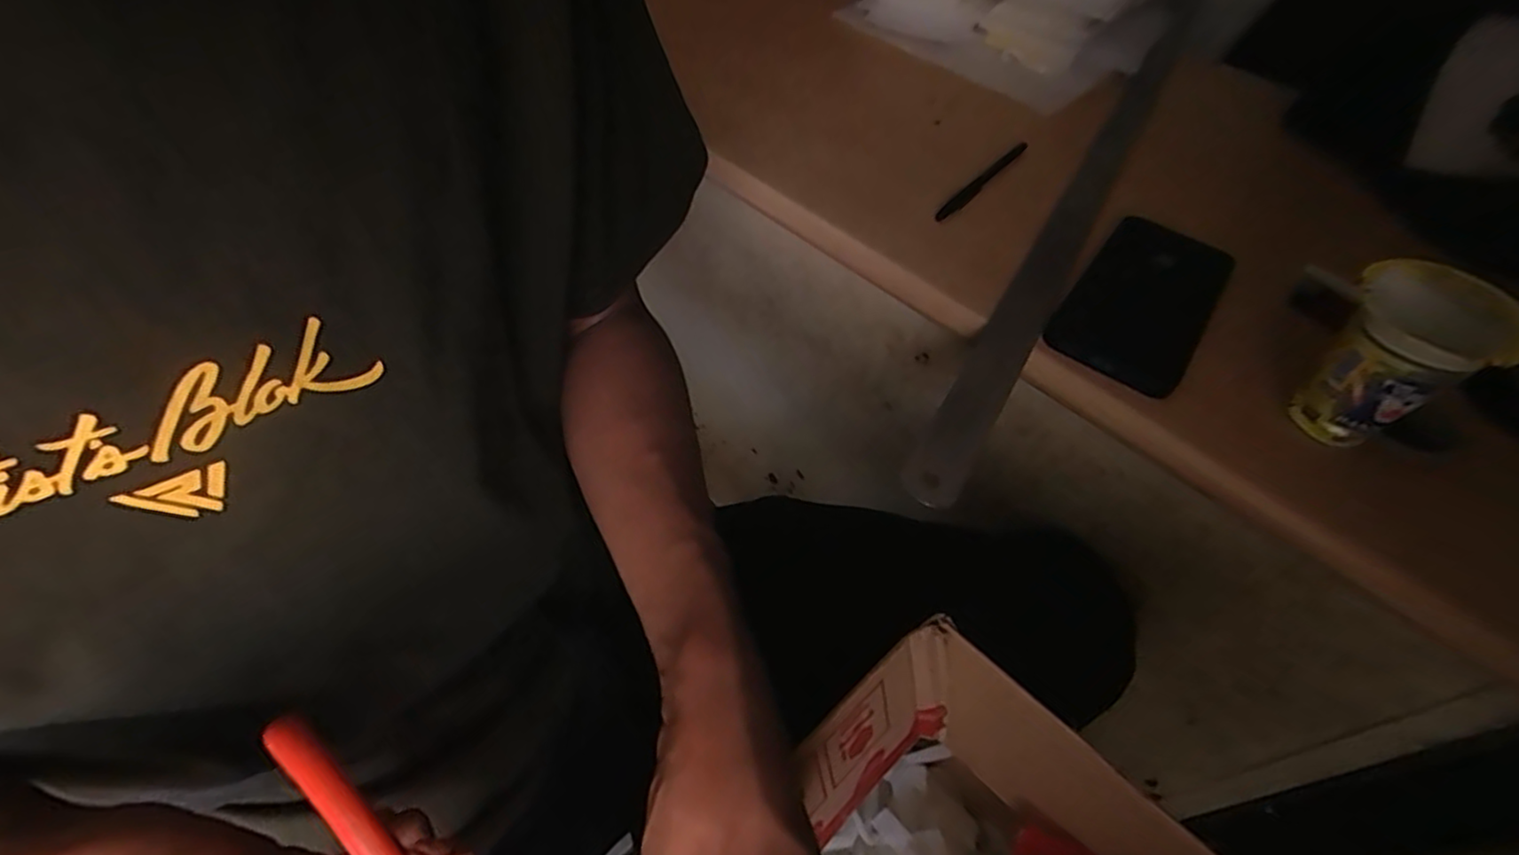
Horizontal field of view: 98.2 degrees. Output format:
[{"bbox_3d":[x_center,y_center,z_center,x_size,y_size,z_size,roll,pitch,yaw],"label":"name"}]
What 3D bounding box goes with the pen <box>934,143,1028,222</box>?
[{"bbox_3d":[0.173,-0.190,0.504,0.014,0.010,0.142,34,57,20],"label":"pen"}]

